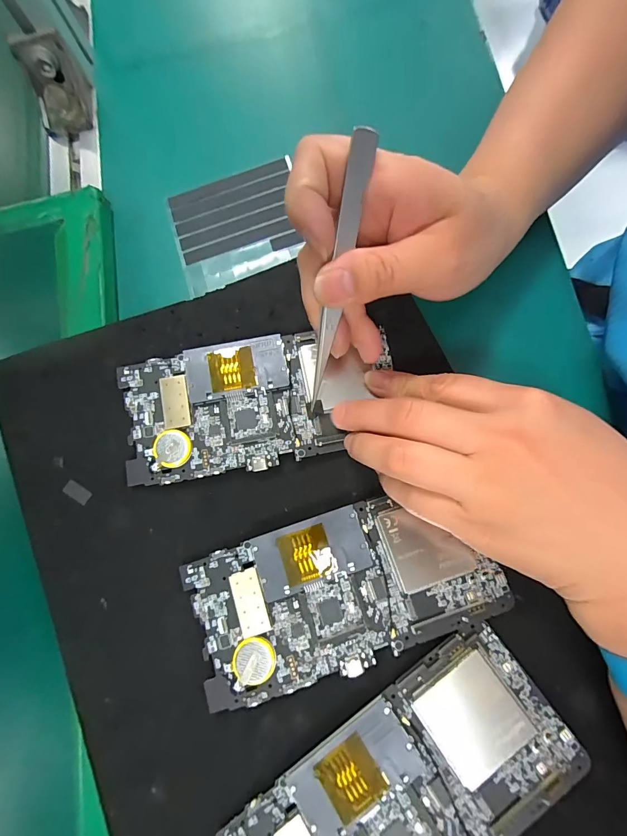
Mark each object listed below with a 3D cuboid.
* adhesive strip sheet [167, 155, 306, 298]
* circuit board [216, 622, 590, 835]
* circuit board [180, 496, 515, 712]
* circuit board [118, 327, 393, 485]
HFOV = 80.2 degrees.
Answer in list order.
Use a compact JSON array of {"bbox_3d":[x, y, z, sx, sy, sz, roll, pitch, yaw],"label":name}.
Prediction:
[{"bbox_3d":[-0.054,-0.137,0.264,0.089,0.004,0.082,-19,79,1],"label":"adhesive strip sheet"},{"bbox_3d":[0.042,0.171,0.167,0.151,0.008,0.072,-36,78,-1],"label":"circuit board"},{"bbox_3d":[0.015,0.086,0.189,0.149,0.006,0.072,-19,78,-3],"label":"circuit board"},{"bbox_3d":[-0.030,-0.010,0.212,0.150,0.009,0.072,-10,77,-1],"label":"circuit board"}]

